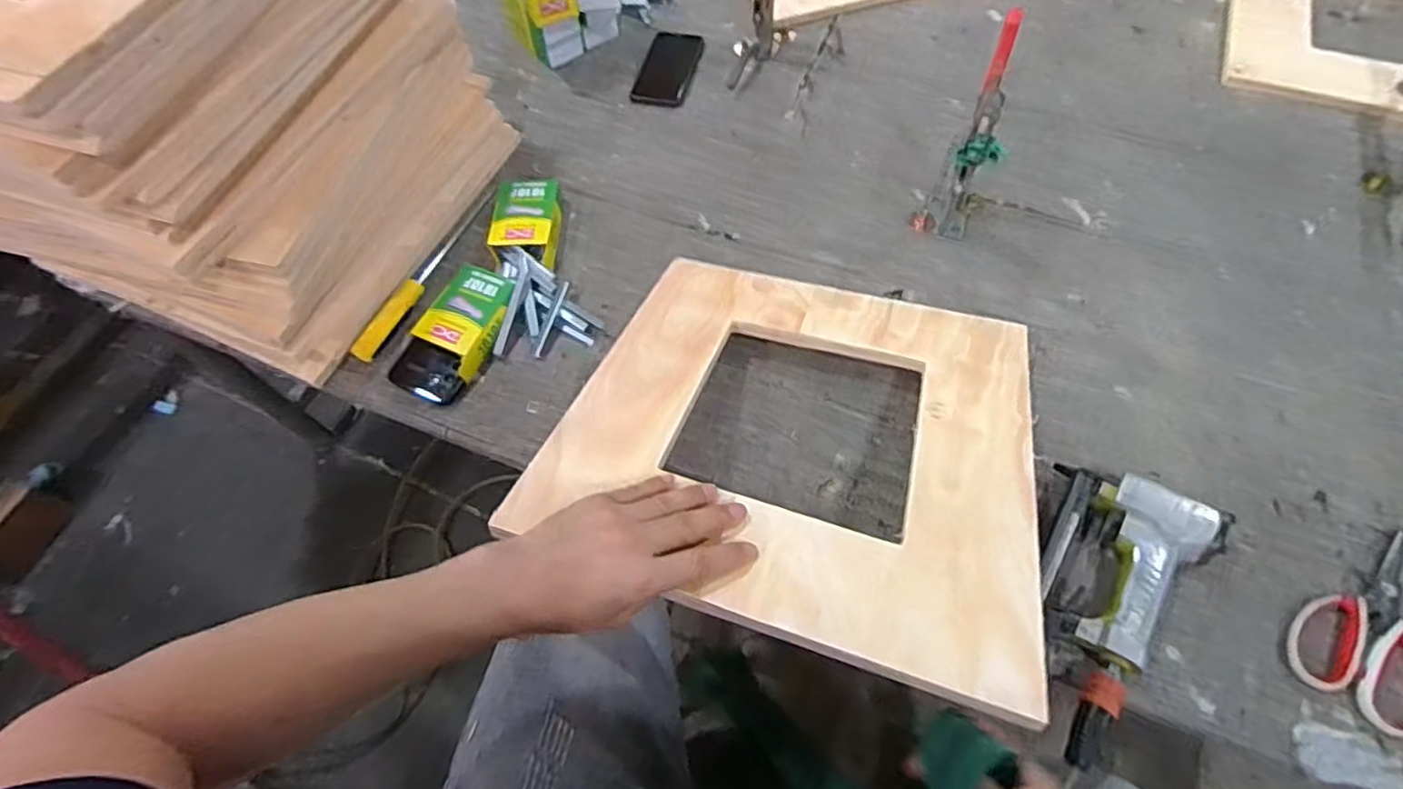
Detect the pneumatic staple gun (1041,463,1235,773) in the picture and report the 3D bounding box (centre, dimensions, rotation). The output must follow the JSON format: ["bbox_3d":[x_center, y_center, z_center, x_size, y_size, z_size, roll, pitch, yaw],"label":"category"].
[{"bbox_3d":[0.355,0.188,0.566,0.138,0.042,0.251,19,64,14],"label":"pneumatic staple gun"}]

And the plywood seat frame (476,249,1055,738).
[{"bbox_3d":[0.094,0.021,0.604,0.398,0.016,0.425,15,45,11],"label":"plywood seat frame"}]

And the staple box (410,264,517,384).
[{"bbox_3d":[-0.269,-0.088,0.761,0.083,0.029,0.129,20,64,14],"label":"staple box"}]

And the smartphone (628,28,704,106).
[{"bbox_3d":[-0.048,-0.499,1.006,0.087,0.007,0.171,9,62,9],"label":"smartphone"}]

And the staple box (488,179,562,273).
[{"bbox_3d":[-0.219,-0.215,0.829,0.075,0.036,0.126,-2,61,3],"label":"staple box"}]

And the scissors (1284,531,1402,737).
[{"bbox_3d":[0.578,0.194,0.561,0.104,0.015,0.172,35,69,21],"label":"scissors"}]

